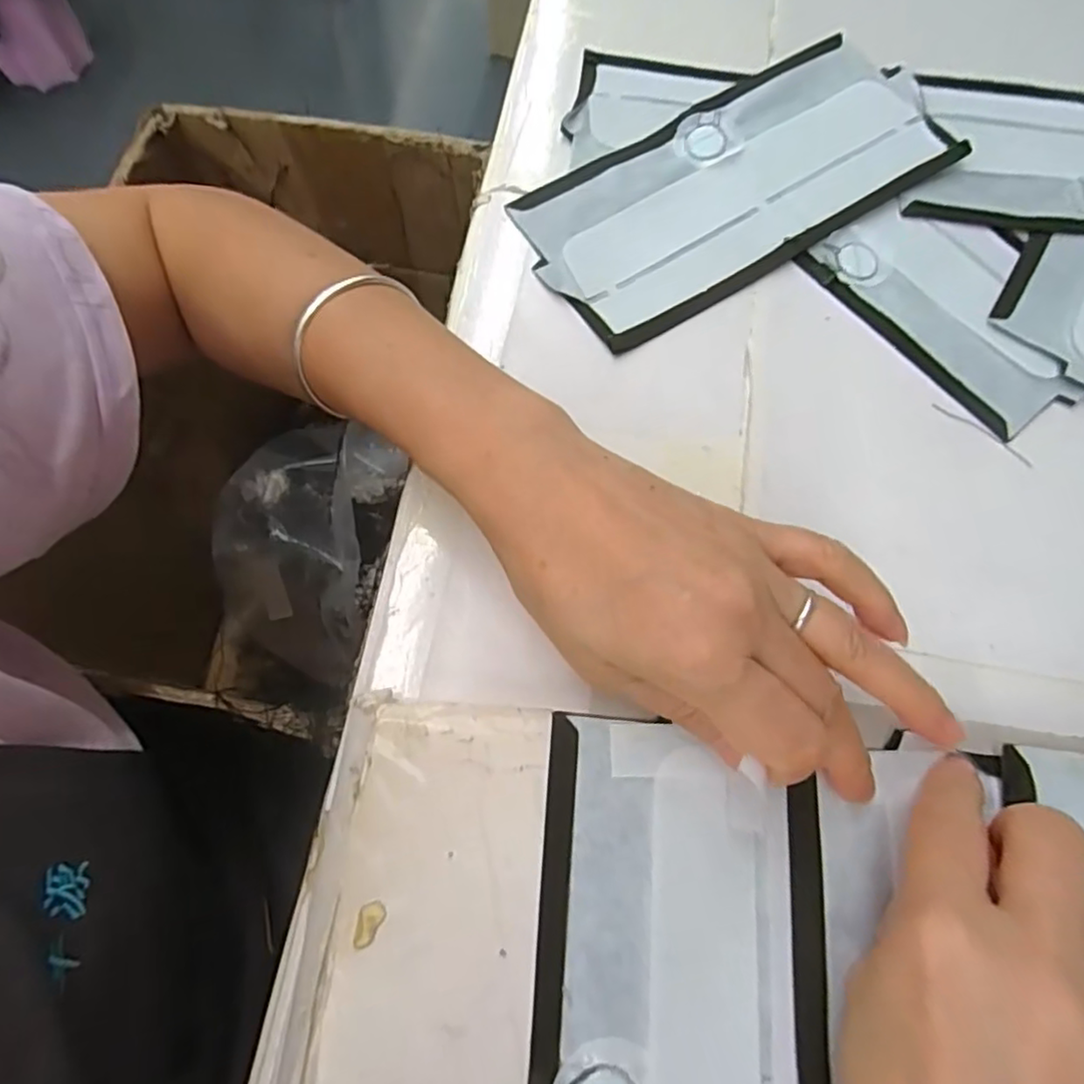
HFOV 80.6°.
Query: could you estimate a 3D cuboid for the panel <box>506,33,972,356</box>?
[{"bbox_3d":[0.105,-0.194,0.347,0.229,0.018,0.105,-30,73,-11],"label":"panel"}]

